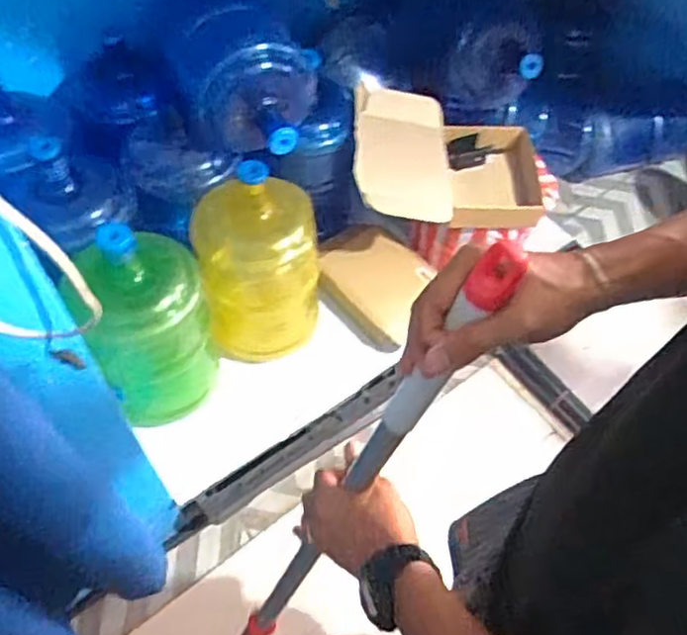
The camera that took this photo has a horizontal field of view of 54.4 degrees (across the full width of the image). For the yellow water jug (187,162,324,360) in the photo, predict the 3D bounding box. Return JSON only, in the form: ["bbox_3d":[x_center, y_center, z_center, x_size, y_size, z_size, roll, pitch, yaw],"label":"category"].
[{"bbox_3d":[-0.178,-0.122,1.443,0.260,0.442,0.260,-2,57,-4],"label":"yellow water jug"}]

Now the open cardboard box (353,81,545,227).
[{"bbox_3d":[0.231,-0.392,1.594,0.449,0.127,0.378,-5,57,-6],"label":"open cardboard box"}]

